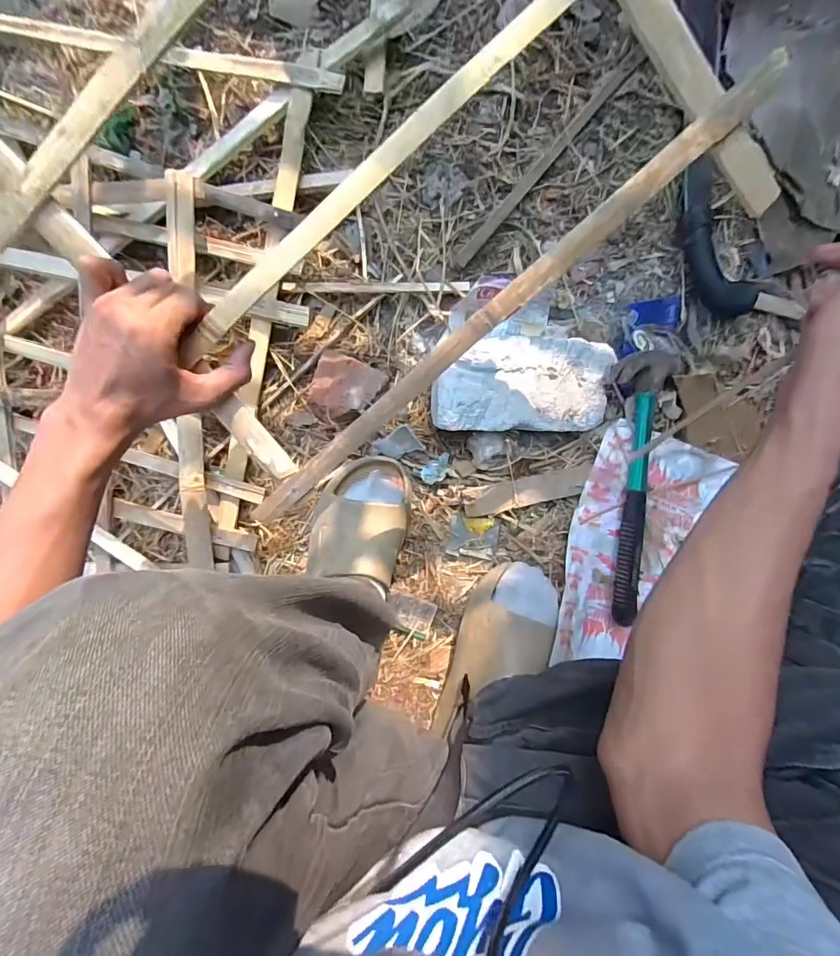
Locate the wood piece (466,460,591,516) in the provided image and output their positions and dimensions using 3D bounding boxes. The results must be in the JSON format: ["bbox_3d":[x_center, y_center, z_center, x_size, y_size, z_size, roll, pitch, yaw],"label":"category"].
[{"bbox_3d":[0.134,0.016,0.552,0.158,0.015,0.036,-12,93,6],"label":"wood piece"}]

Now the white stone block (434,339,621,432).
[{"bbox_3d":[0.116,-0.106,0.518,0.198,0.054,0.101,1,95,5],"label":"white stone block"}]

